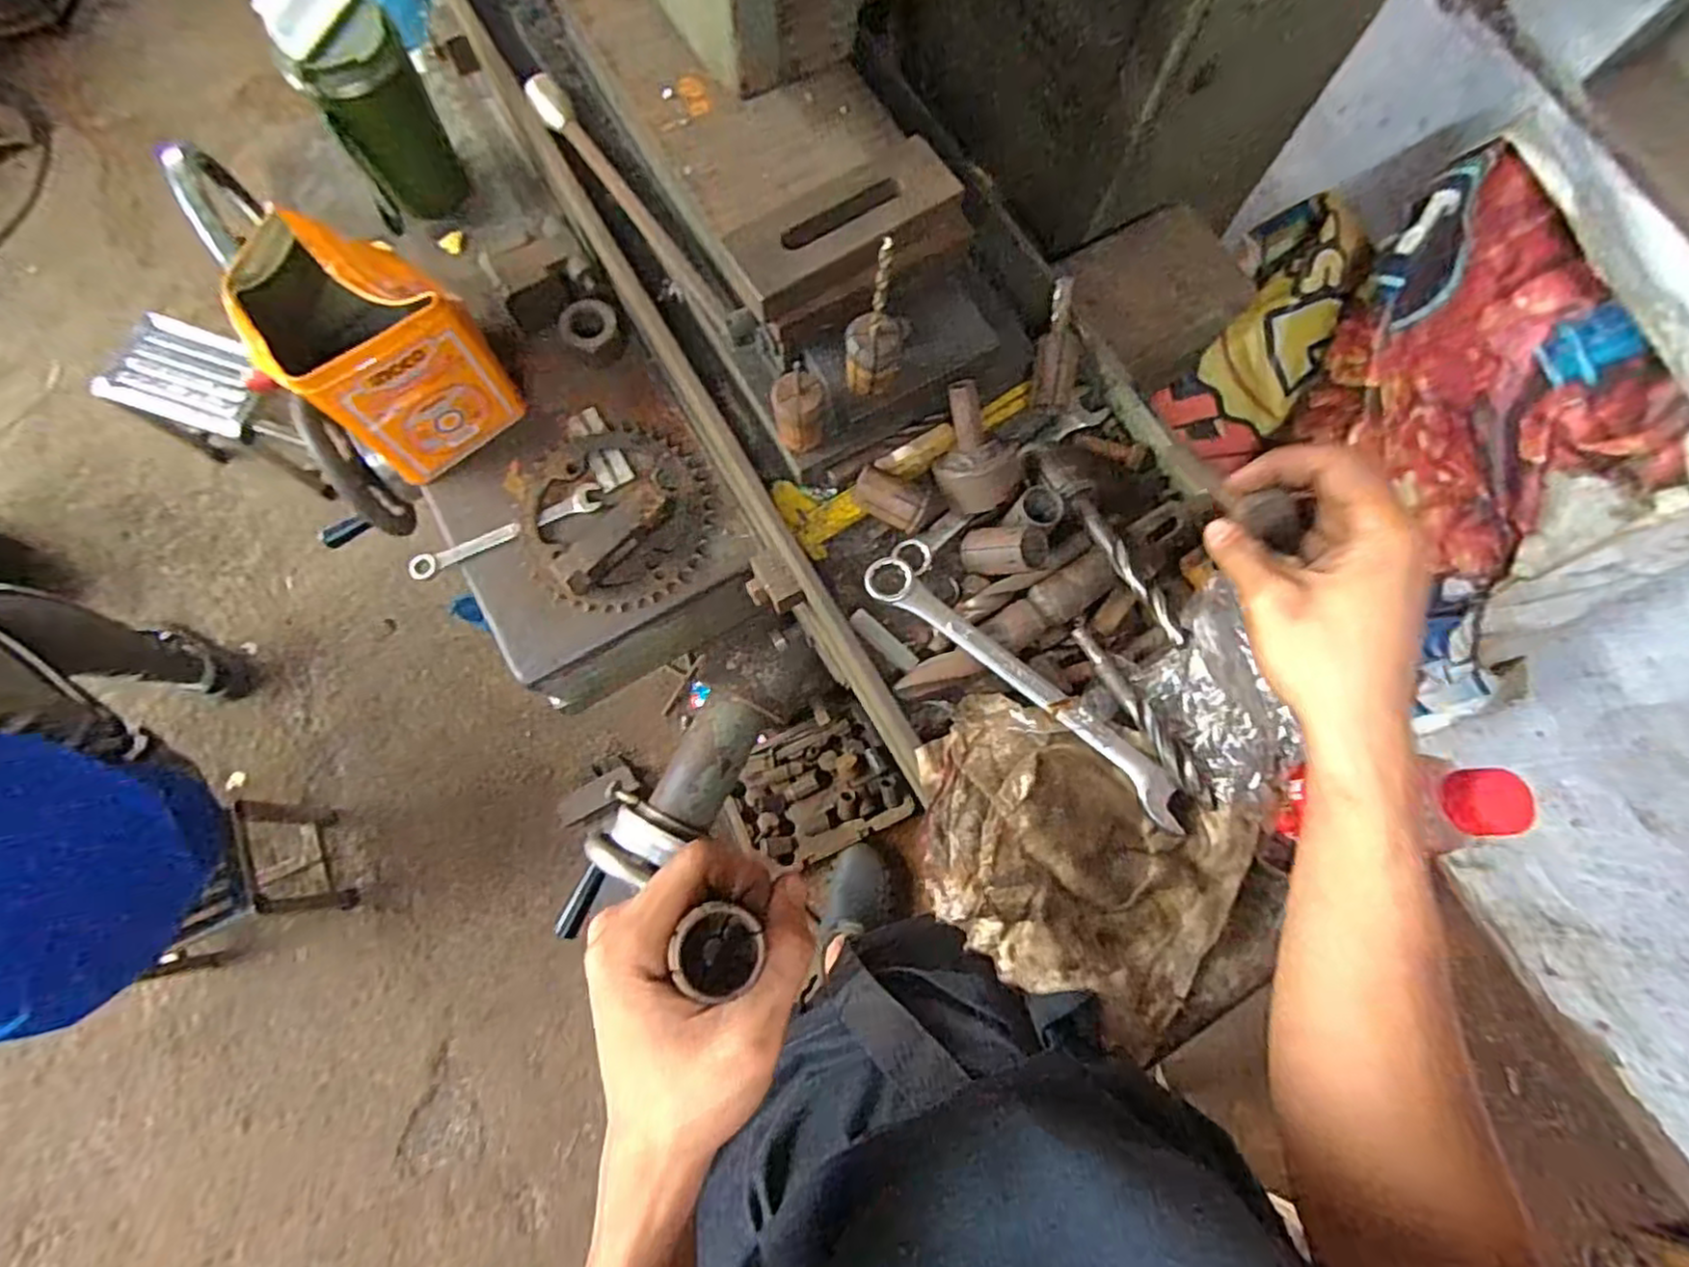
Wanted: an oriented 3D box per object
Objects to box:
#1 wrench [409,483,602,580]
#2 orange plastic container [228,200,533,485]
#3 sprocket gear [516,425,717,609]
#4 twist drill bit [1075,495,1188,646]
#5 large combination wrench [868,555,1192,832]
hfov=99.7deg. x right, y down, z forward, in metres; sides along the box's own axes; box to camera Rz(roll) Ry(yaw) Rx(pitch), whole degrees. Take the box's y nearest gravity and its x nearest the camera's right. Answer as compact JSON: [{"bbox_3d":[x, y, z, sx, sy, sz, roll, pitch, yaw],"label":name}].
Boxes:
[{"bbox_3d":[-0.273,-0.083,0.577,0.158,0.010,0.022,-24,78,-6],"label":"wrench"},{"bbox_3d":[-0.346,-0.215,0.533,0.126,0.127,0.136,-42,81,-10],"label":"orange plastic container"},{"bbox_3d":[-0.183,-0.094,0.579,0.153,0.010,0.150,0,77,-1],"label":"sprocket gear"},{"bbox_3d":[0.184,-0.043,0.461,0.013,0.010,0.123,-19,59,-5],"label":"twist drill bit"},{"bbox_3d":[0.113,0.035,0.454,0.248,0.012,0.029,40,79,8],"label":"large combination wrench"}]

